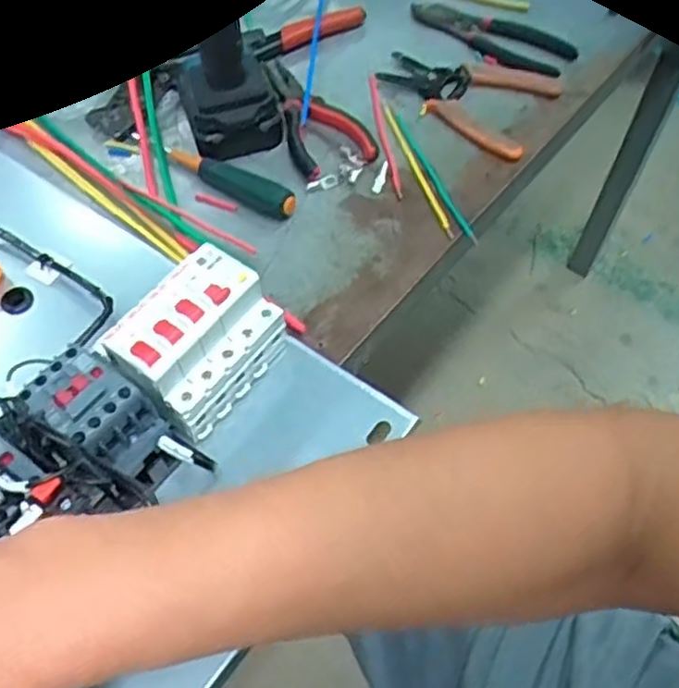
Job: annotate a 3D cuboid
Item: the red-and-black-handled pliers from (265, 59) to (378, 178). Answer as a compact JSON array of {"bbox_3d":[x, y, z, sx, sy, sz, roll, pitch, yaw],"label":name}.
[{"bbox_3d":[-0.029,-0.201,0.625,0.065,0.017,0.151,-24,61,-13],"label":"red-and-black-handled pliers"}]

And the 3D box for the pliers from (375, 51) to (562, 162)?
[{"bbox_3d":[0.120,-0.228,0.644,0.154,0.010,0.112,37,66,21],"label":"pliers"}]

